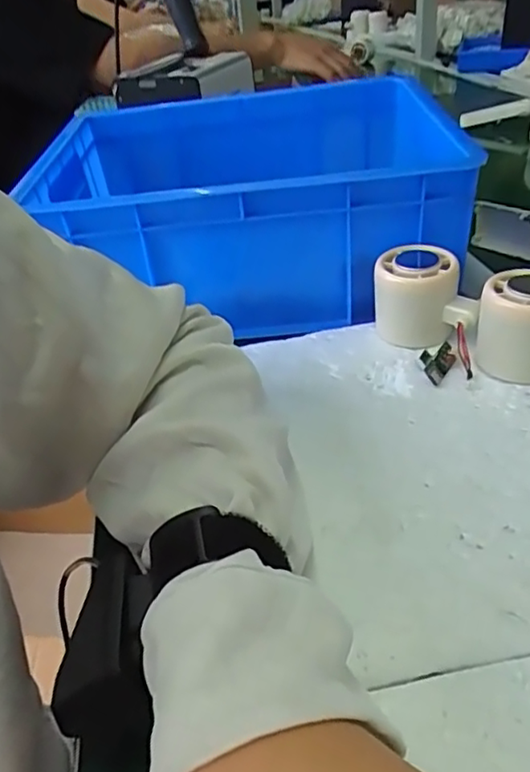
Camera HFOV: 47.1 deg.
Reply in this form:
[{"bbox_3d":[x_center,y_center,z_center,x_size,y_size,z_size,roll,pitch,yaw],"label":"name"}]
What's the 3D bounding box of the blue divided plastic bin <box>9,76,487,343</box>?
[{"bbox_3d":[-0.014,-0.168,0.545,0.330,0.126,0.264,-3,35,6],"label":"blue divided plastic bin"}]

